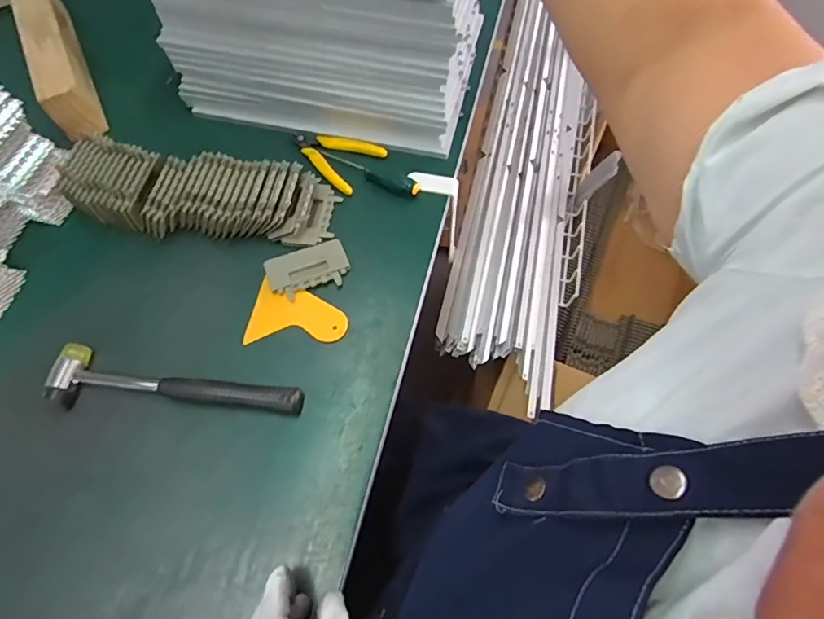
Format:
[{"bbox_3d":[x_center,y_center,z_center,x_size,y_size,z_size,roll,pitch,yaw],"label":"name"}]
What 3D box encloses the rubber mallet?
[{"bbox_3d":[-0.222,0.080,0.461,0.233,0.032,0.052,10,63,6],"label":"rubber mallet"}]

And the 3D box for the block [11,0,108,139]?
[{"bbox_3d":[-0.471,-0.342,0.641,0.050,0.064,0.294,-25,66,-12],"label":"block"}]

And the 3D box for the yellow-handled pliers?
[{"bbox_3d":[-0.102,-0.191,0.596,0.117,0.011,0.077,29,67,14],"label":"yellow-handled pliers"}]

